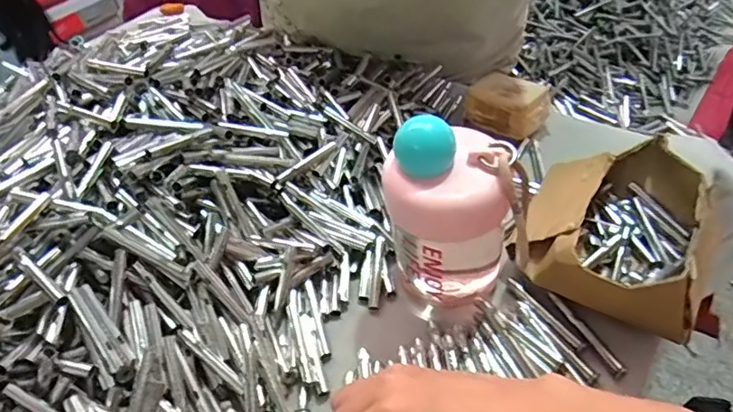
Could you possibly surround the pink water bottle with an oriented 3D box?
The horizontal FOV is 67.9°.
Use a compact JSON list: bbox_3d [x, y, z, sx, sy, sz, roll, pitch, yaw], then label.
[{"bbox_3d":[0.063,0.010,0.413,0.091,0.151,0.082,5,45,12],"label":"pink water bottle"}]

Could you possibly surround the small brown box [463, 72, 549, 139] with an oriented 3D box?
[{"bbox_3d":[0.155,-0.111,0.595,0.087,0.041,0.065,21,50,26],"label":"small brown box"}]

